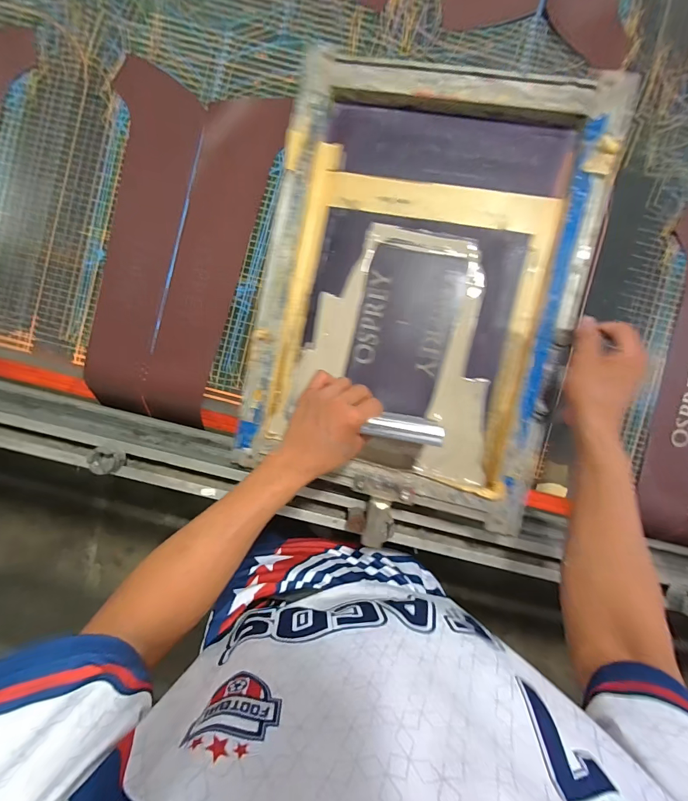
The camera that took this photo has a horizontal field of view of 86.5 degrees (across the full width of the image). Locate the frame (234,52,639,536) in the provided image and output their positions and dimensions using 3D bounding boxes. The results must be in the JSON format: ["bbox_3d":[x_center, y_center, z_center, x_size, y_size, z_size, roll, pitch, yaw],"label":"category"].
[{"bbox_3d":[0.091,-0.137,0.472,0.380,0.043,0.524,12,94,9],"label":"frame"}]

